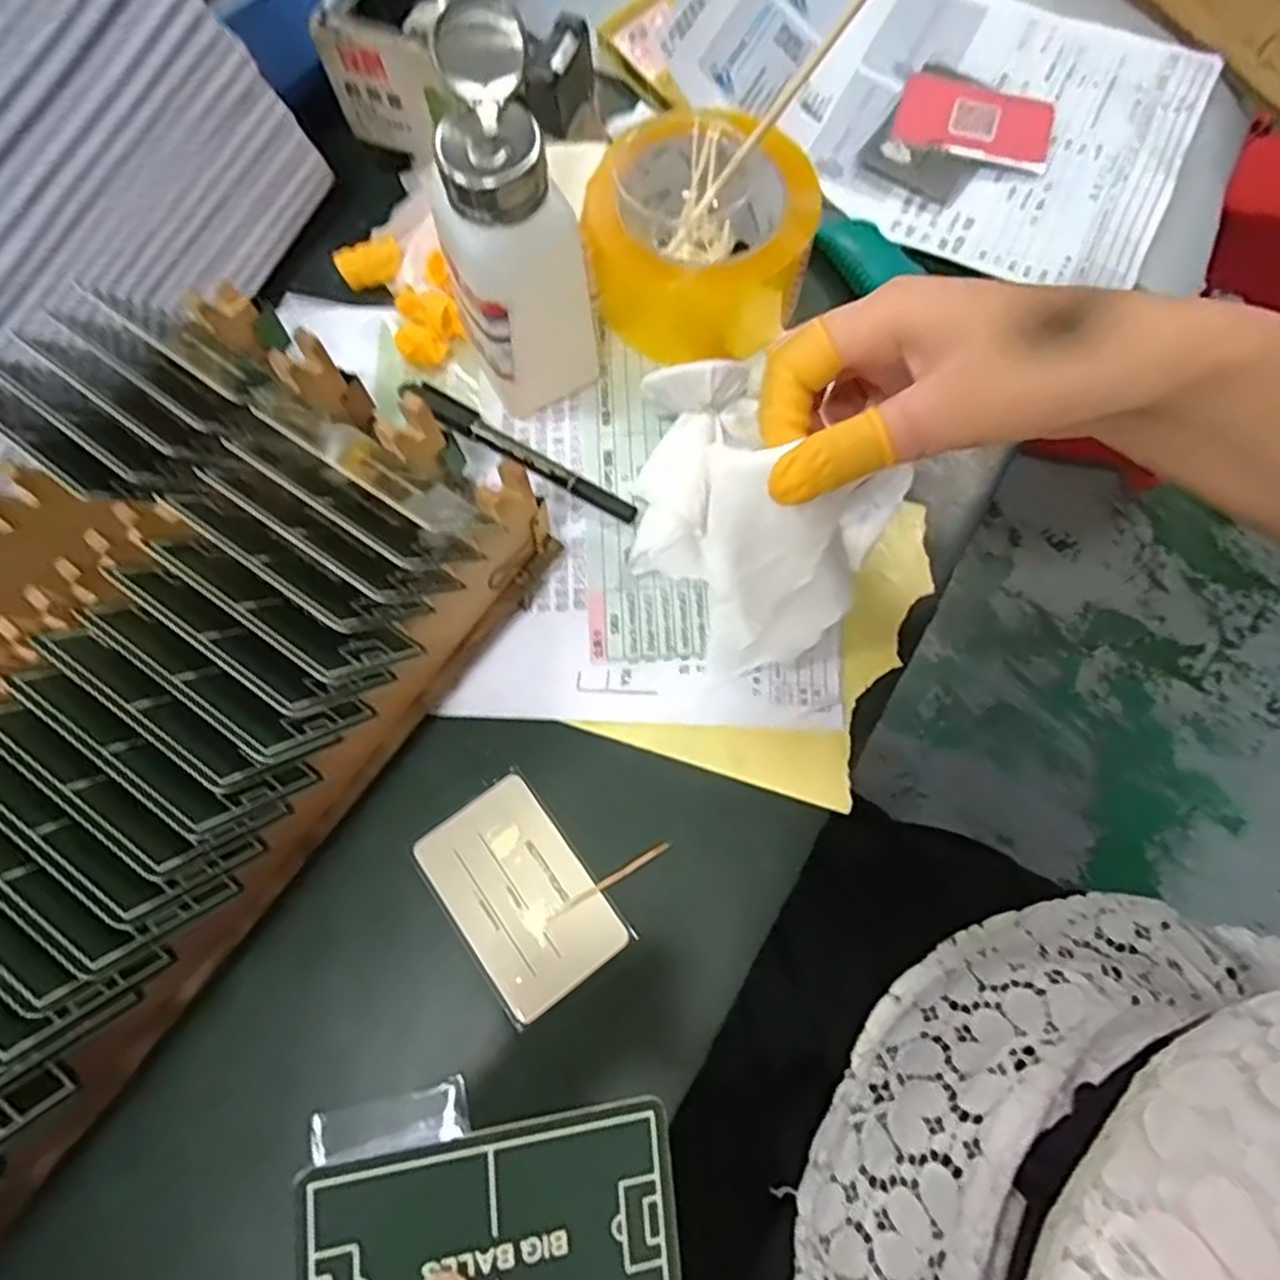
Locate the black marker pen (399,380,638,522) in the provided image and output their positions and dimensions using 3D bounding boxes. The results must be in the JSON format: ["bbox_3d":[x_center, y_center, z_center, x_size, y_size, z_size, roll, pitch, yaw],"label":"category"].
[{"bbox_3d":[-0.062,-0.094,0.364,0.136,0.011,0.017,33,75,11],"label":"black marker pen"}]

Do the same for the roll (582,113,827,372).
[{"bbox_3d":[0.029,-0.203,0.366,0.112,0.063,0.095,0,71,0],"label":"roll"}]

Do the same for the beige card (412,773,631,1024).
[{"bbox_3d":[-0.050,0.105,0.304,0.054,0.004,0.085,-36,75,-10],"label":"beige card"}]

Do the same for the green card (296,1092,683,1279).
[{"bbox_3d":[-0.032,0.140,0.168,0.083,0.004,0.053,-3,80,-14],"label":"green card"}]

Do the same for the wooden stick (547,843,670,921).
[{"bbox_3d":[-0.013,0.100,0.304,0.057,0.004,0.004,-29,74,-9],"label":"wooden stick"}]

